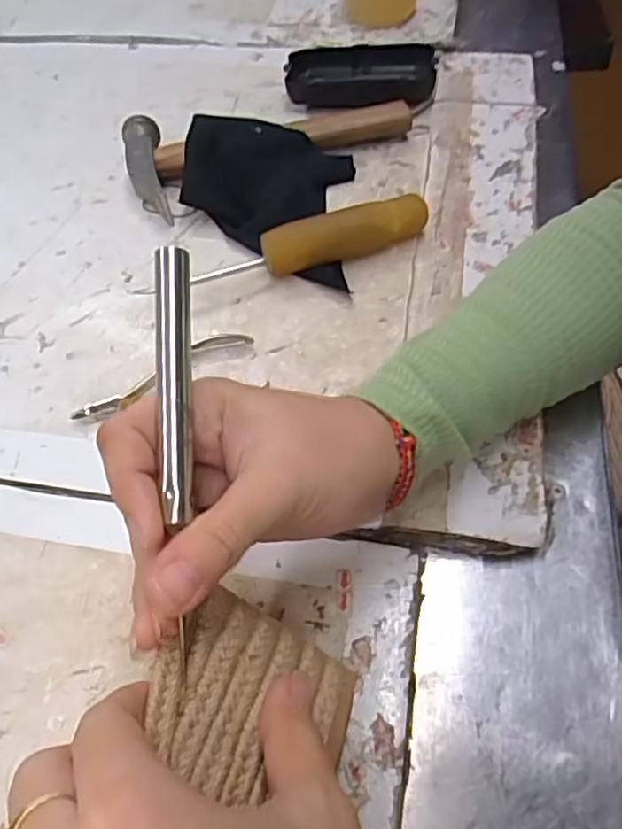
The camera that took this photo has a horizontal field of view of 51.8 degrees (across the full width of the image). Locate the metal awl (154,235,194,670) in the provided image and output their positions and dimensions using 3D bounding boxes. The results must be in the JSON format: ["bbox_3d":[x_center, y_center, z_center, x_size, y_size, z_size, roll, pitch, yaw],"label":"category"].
[{"bbox_3d":[-0.047,0.012,0.225,0.012,0.007,0.147,-3,82,1],"label":"metal awl"}]

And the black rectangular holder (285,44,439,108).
[{"bbox_3d":[0.039,-0.264,0.501,0.110,0.027,0.061,3,56,5],"label":"black rectangular holder"}]

